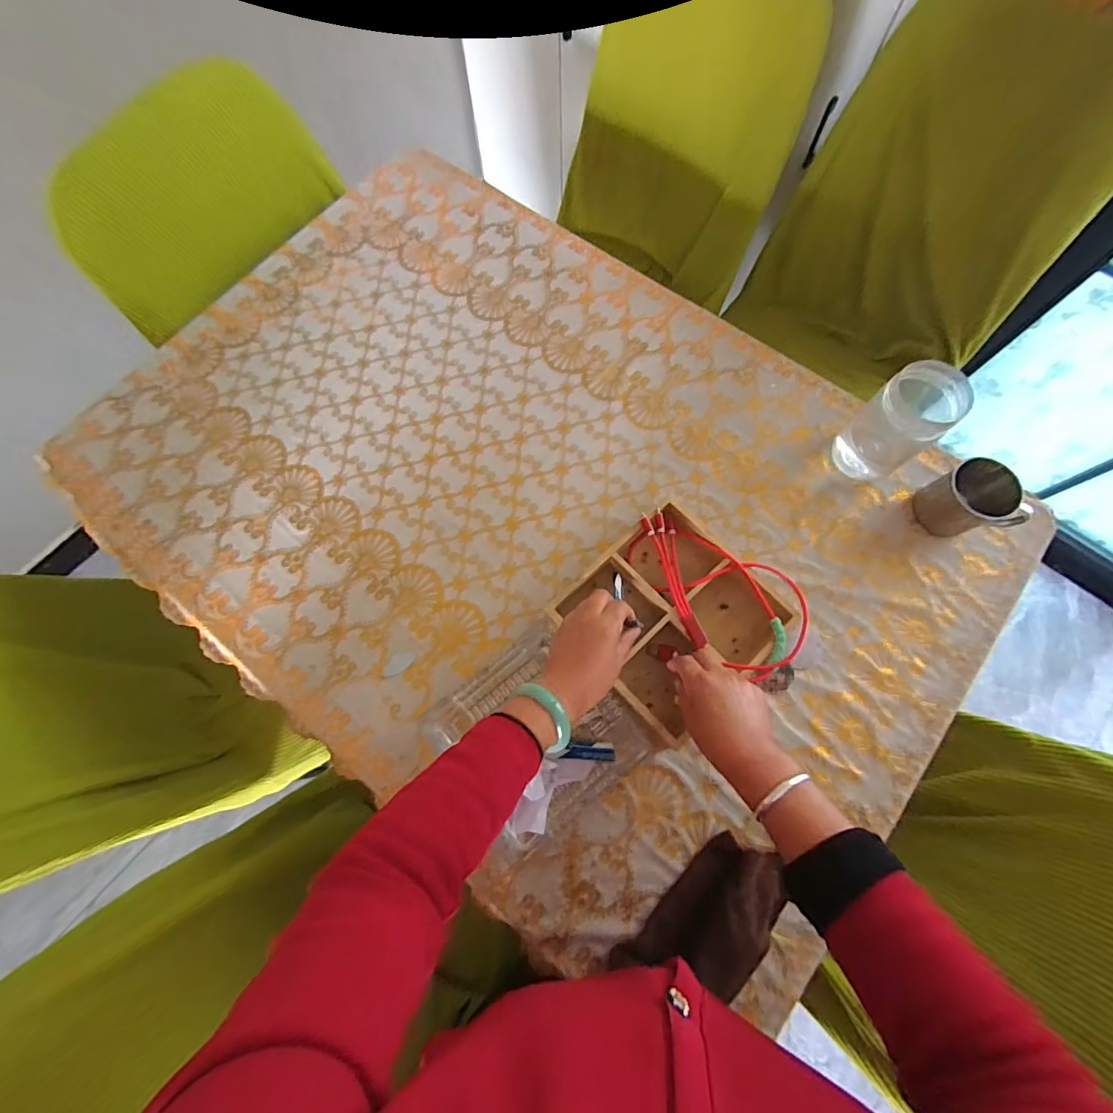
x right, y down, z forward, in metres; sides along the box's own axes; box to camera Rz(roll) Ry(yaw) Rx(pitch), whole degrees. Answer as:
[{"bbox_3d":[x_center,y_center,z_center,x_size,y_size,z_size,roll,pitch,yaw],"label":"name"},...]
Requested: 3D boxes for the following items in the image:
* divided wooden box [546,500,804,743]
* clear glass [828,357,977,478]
[{"bbox_3d":[0.136,0.072,0.550,0.211,0.047,0.211,-39,76,-11],"label":"divided wooden box"},{"bbox_3d":[0.394,-0.155,0.563,0.080,0.147,0.079,0,72,0],"label":"clear glass"}]

